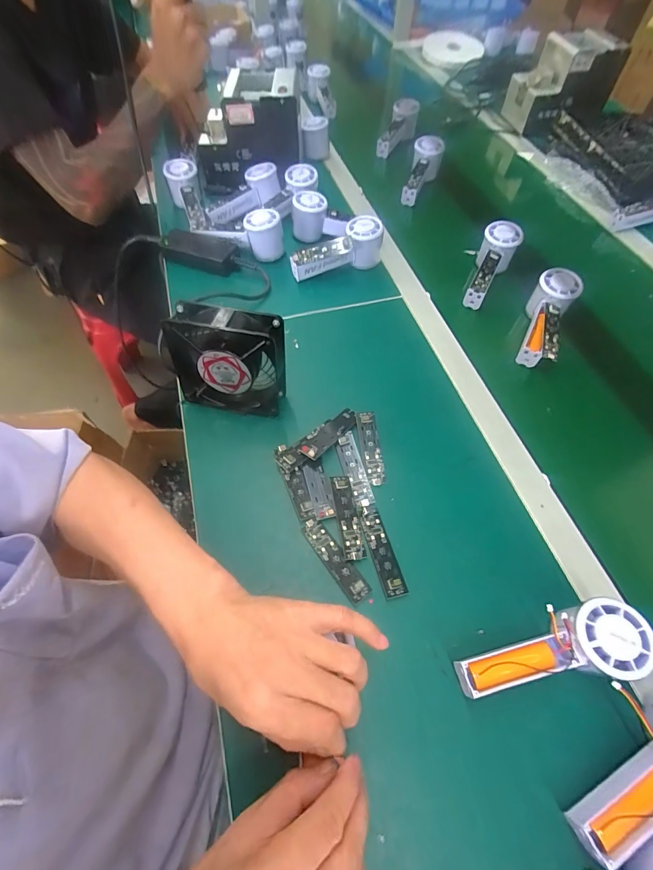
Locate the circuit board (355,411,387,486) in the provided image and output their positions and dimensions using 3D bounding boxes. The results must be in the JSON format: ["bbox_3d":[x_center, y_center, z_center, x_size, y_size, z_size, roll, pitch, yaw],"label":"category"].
[{"bbox_3d":[0.052,0.014,0.439,0.023,0.005,0.089,-7,68,-6],"label":"circuit board"}]

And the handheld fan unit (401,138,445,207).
[{"bbox_3d":[0.182,-0.511,0.744,0.058,0.062,0.150,22,79,13],"label":"handheld fan unit"}]

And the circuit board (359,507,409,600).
[{"bbox_3d":[0.055,0.116,0.380,0.023,0.008,0.090,-10,58,-15],"label":"circuit board"}]

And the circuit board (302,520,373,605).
[{"bbox_3d":[0.009,0.123,0.375,0.022,0.004,0.090,-33,65,-18],"label":"circuit board"}]

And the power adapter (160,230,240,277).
[{"bbox_3d":[-0.205,-0.301,0.620,0.139,0.032,0.058,17,61,9],"label":"power adapter"}]

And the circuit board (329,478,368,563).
[{"bbox_3d":[0.022,0.084,0.396,0.022,0.004,0.091,-8,60,-5],"label":"circuit board"}]

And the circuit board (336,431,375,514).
[{"bbox_3d":[0.031,0.042,0.425,0.024,0.008,0.093,-13,61,-8],"label":"circuit board"}]

